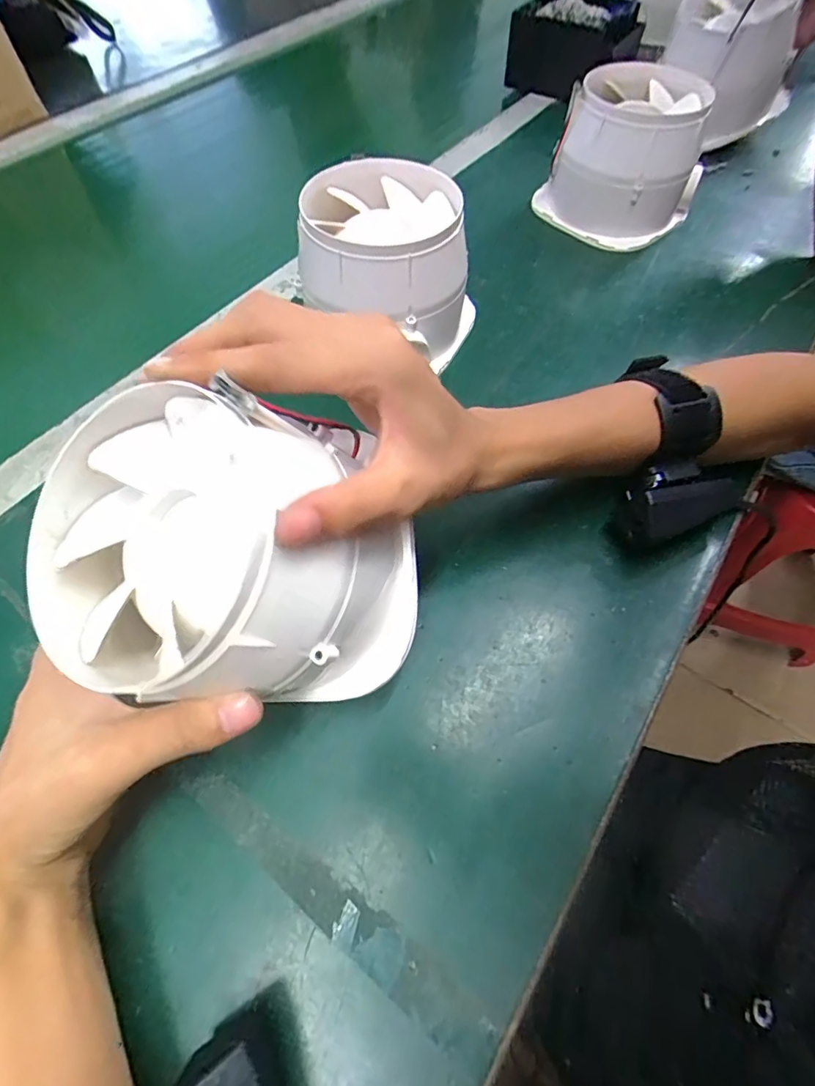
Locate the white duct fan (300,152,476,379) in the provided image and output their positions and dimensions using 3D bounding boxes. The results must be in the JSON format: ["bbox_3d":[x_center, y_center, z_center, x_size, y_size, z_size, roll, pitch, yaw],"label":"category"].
[{"bbox_3d":[-0.012,-0.209,0.373,0.113,0.105,0.116,0,61,0],"label":"white duct fan"}]

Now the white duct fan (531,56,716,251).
[{"bbox_3d":[0.210,-0.376,0.475,0.128,0.115,0.118,38,67,19],"label":"white duct fan"}]

